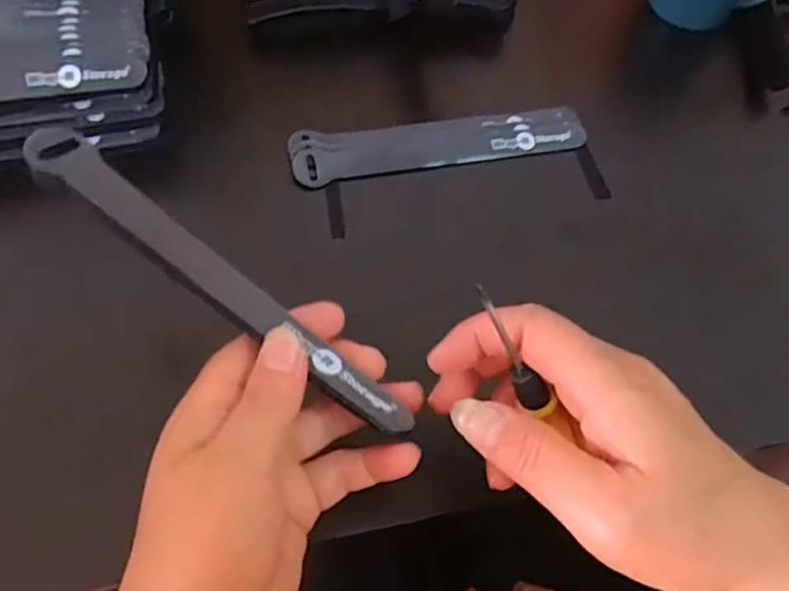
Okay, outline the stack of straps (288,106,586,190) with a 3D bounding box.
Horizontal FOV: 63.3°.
[{"bbox_3d":[0.031,-0.104,0.434,0.198,0.011,0.045,-11,63,-9],"label":"stack of straps"}]

